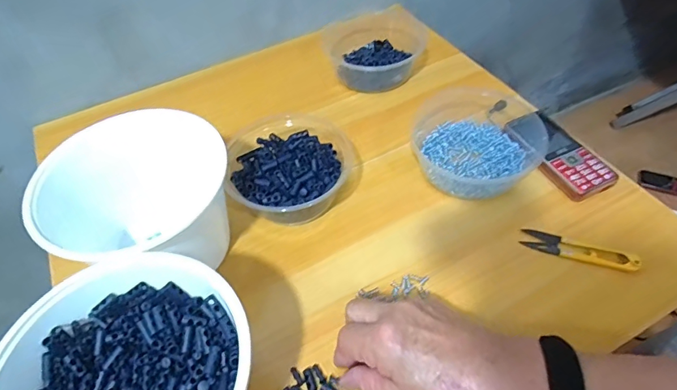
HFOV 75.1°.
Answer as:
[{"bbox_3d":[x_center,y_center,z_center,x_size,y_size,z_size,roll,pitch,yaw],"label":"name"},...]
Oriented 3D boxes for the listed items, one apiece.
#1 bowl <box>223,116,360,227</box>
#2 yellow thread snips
[{"bbox_3d":[-0.054,-0.033,0.498,0.138,0.056,0.169,12,53,13],"label":"bowl"},{"bbox_3d":[0.238,0.054,0.437,0.104,0.012,0.026,14,54,14],"label":"yellow thread snips"}]

